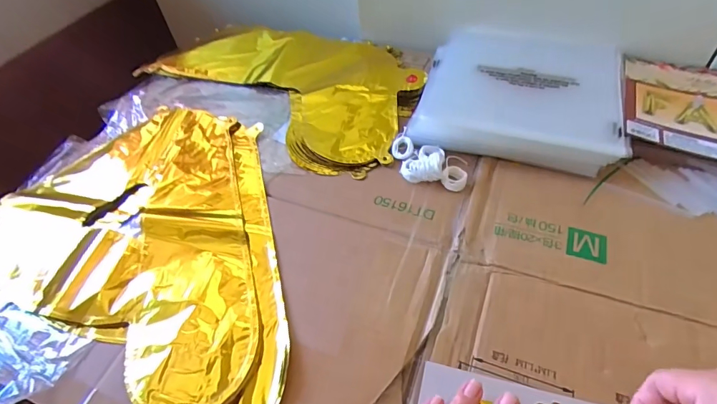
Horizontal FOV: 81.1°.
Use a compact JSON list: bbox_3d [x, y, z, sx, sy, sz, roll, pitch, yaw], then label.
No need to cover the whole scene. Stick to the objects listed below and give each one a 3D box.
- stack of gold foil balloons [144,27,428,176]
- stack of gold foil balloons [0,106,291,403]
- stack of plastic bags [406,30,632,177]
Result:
[{"bbox_3d":[-0.111,-0.182,0.602,0.426,0.014,0.247,23,56,23],"label":"stack of gold foil balloons"},{"bbox_3d":[-0.228,0.028,0.432,0.418,0.015,0.344,13,53,16],"label":"stack of gold foil balloons"},{"bbox_3d":[0.197,-0.138,0.513,0.221,0.030,0.233,11,52,15],"label":"stack of plastic bags"}]

